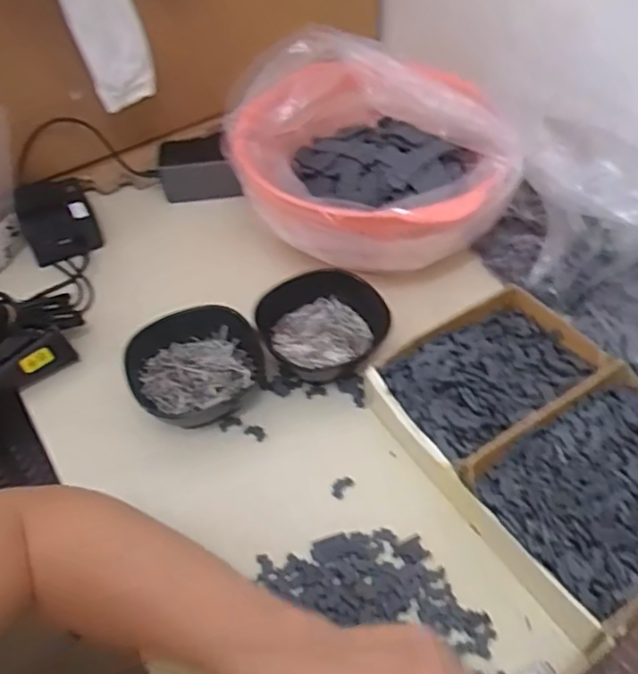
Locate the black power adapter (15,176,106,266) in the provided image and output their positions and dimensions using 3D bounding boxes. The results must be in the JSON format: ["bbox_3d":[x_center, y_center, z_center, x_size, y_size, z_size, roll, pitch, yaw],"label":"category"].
[{"bbox_3d":[-0.267,-0.121,0.668,0.070,0.054,0.070,-24,51,-17],"label":"black power adapter"}]

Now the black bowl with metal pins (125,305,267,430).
[{"bbox_3d":[-0.099,0.030,0.540,0.104,0.040,0.106,-2,48,2],"label":"black bowl with metal pins"}]

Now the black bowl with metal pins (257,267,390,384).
[{"bbox_3d":[0.006,-0.004,0.562,0.108,0.046,0.109,-2,48,2],"label":"black bowl with metal pins"}]

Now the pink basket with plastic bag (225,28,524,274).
[{"bbox_3d":[0.045,-0.169,0.621,0.245,0.117,0.241,-9,49,-5],"label":"pink basket with plastic bag"}]

